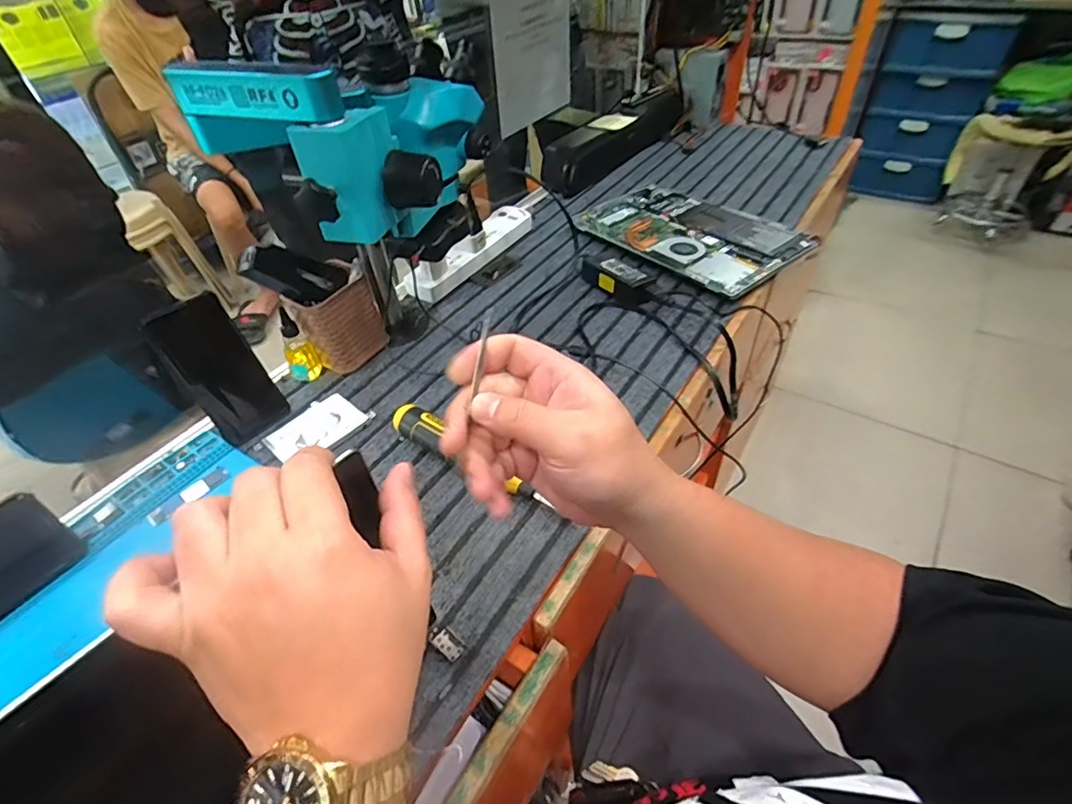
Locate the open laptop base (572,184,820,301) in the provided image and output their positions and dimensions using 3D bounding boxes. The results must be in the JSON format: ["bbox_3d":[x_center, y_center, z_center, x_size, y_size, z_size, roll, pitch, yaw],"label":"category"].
[{"bbox_3d":[0.233,-0.271,0.824,0.218,0.016,0.327,-38,52,-20],"label":"open laptop base"}]

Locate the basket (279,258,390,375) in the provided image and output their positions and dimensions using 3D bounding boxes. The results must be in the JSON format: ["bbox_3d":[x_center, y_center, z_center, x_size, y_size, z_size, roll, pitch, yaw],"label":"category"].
[{"bbox_3d":[-0.240,-0.101,0.645,0.062,0.100,0.097,29,55,30],"label":"basket"}]

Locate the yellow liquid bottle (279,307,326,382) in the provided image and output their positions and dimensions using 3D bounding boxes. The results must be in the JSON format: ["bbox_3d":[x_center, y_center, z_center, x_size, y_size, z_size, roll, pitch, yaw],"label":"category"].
[{"bbox_3d":[-0.294,-0.070,0.642,0.039,0.087,0.039,-25,48,-18],"label":"yellow liquid bottle"}]

